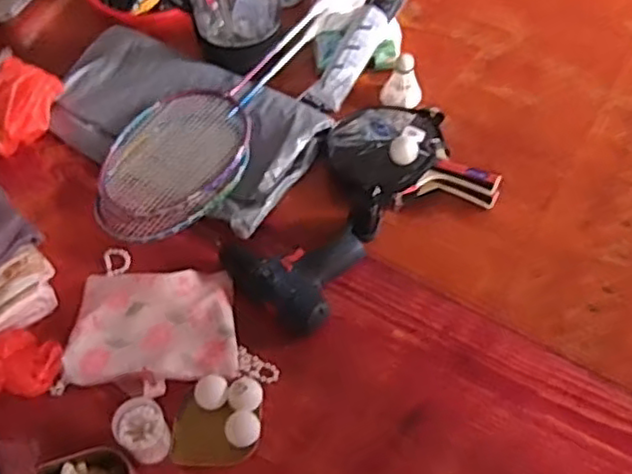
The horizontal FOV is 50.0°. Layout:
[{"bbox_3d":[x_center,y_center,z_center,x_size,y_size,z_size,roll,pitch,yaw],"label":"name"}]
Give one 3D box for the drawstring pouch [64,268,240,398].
[{"bbox_3d":[-0.205,0.109,0.853,0.205,0.034,0.162,-5,59,-4],"label":"drawstring pouch"}]

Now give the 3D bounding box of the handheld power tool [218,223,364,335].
[{"bbox_3d":[-0.019,0.033,0.888,0.158,0.050,0.163,-36,66,-20],"label":"handheld power tool"}]

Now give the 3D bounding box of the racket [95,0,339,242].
[{"bbox_3d":[-0.117,-0.261,1.062,0.196,0.030,0.652,21,64,20],"label":"racket"}]

